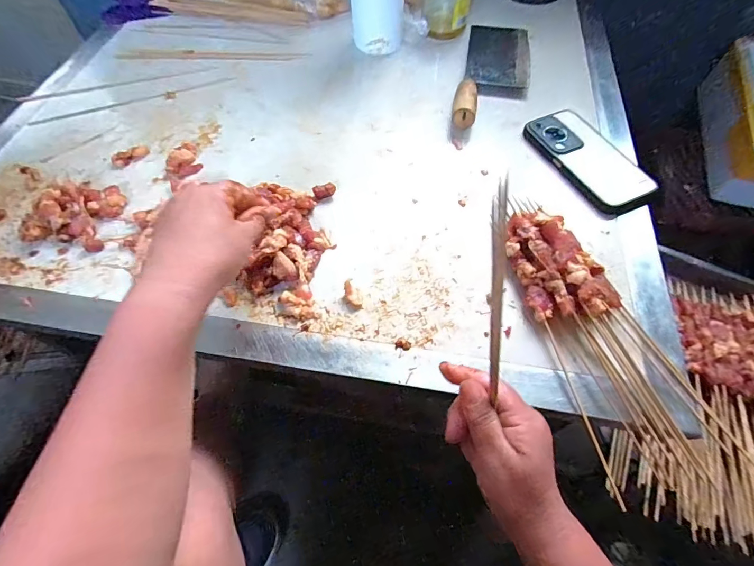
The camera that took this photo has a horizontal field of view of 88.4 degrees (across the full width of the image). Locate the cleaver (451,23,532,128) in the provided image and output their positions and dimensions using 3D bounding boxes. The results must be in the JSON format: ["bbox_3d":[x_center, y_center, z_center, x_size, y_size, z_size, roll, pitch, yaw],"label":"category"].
[{"bbox_3d":[0.180,-0.324,0.584,0.098,0.030,0.286,12,59,8],"label":"cleaver"}]

